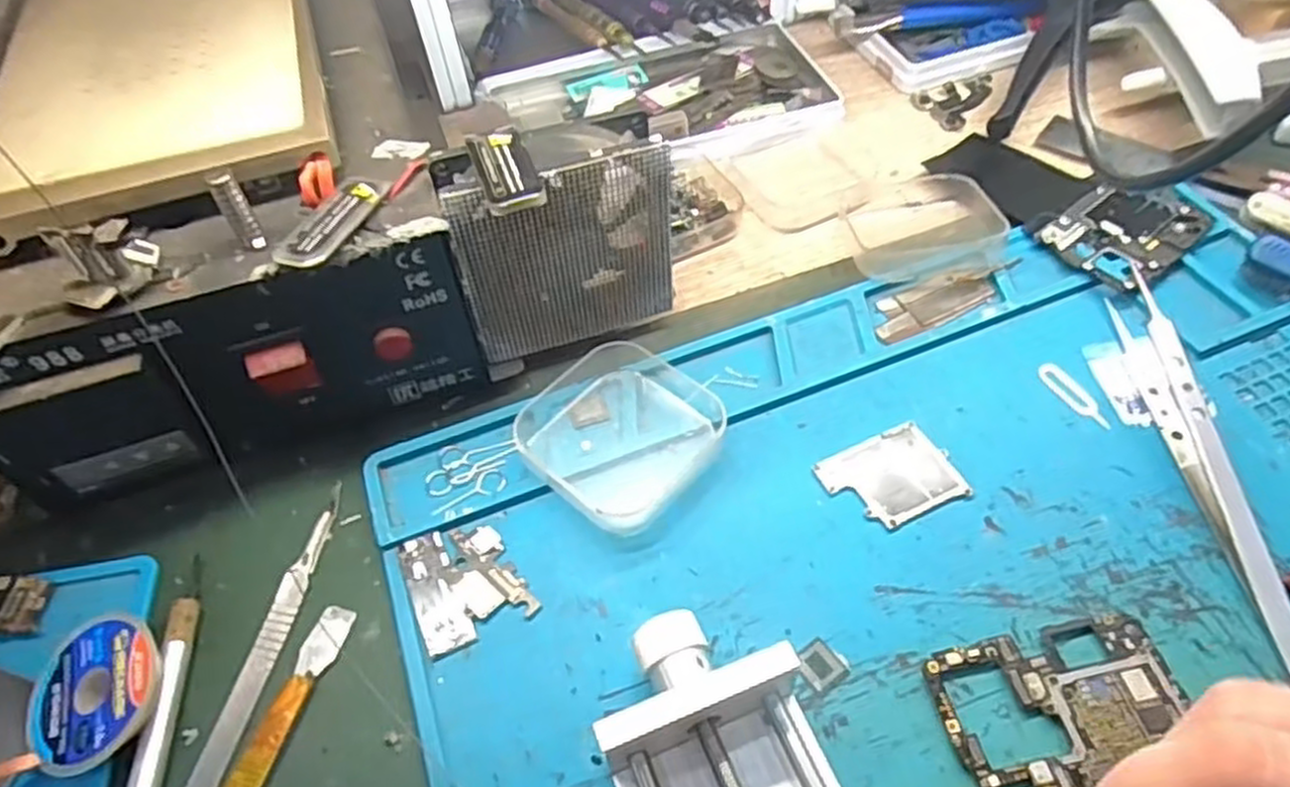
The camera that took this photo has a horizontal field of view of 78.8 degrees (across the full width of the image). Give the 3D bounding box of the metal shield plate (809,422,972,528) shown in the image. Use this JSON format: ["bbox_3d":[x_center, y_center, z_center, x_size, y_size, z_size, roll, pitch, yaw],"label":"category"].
[{"bbox_3d":[0.087,0.029,0.278,0.044,0.004,0.034,-20,55,-10],"label":"metal shield plate"}]

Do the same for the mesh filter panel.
[{"bbox_3d":[-0.027,-0.048,0.294,0.080,0.084,0.010,-20,55,-10],"label":"mesh filter panel"}]

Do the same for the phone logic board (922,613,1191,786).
[{"bbox_3d":[0.122,0.091,0.227,0.069,0.005,0.046,-12,54,-4],"label":"phone logic board"}]

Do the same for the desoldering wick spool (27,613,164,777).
[{"bbox_3d":[-0.168,0.092,0.239,0.039,0.019,0.042,-2,53,3],"label":"desoldering wick spool"}]

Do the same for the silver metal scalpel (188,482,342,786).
[{"bbox_3d":[-0.124,0.086,0.252,0.010,0.004,0.127,6,54,9],"label":"silver metal scalpel"}]

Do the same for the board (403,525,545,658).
[{"bbox_3d":[-0.060,0.062,0.264,0.036,0.004,0.043,-23,55,-12],"label":"board"}]

